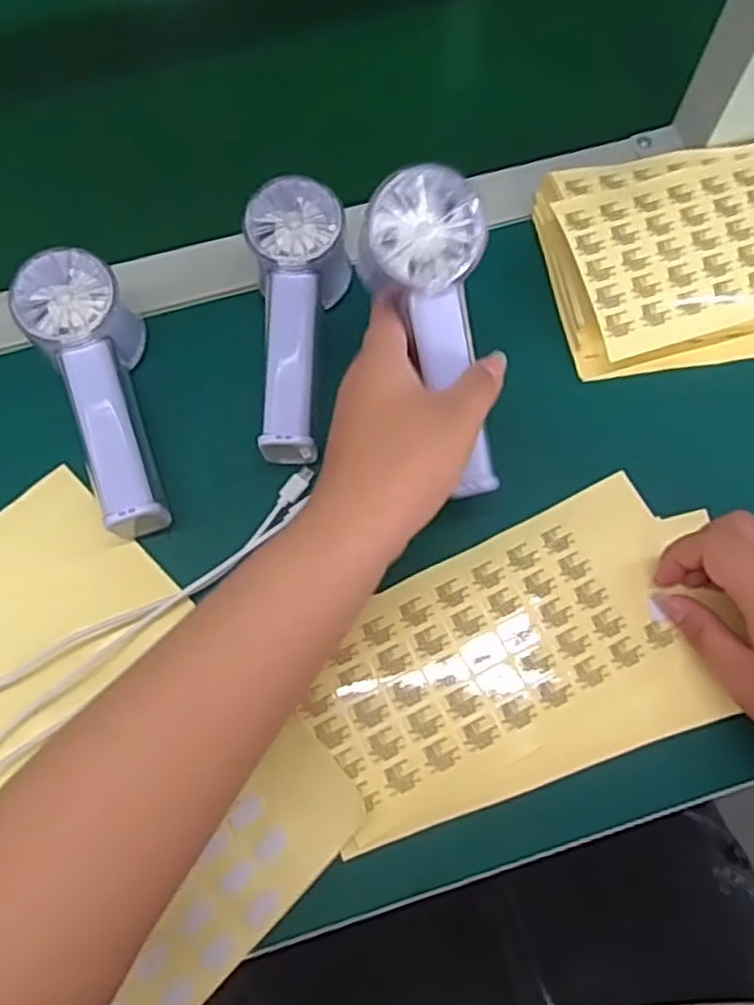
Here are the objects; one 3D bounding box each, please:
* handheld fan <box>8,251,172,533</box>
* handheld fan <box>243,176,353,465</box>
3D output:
[{"bbox_3d":[-0.149,-0.056,0.399,0.052,0.052,0.152,-18,84,-7],"label":"handheld fan"},{"bbox_3d":[-0.042,-0.099,0.406,0.053,0.057,0.152,-5,70,-2],"label":"handheld fan"}]

